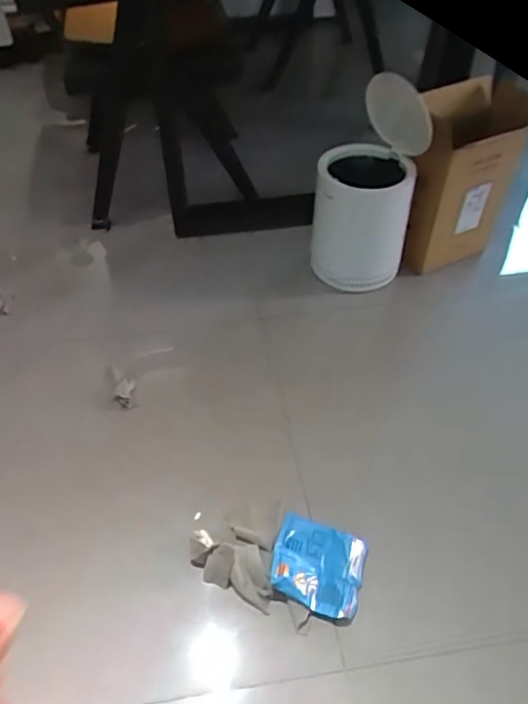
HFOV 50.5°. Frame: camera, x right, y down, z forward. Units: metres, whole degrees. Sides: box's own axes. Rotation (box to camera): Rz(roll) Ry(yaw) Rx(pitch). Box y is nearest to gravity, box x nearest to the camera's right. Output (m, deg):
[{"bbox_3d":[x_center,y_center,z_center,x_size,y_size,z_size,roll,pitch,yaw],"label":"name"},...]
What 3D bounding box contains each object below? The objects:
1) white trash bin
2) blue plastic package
[{"bbox_3d":[0.257,-0.411,1.389,0.235,0.482,0.251,8,47,10],"label":"white trash bin"},{"bbox_3d":[0.088,0.362,0.953,0.158,0.041,0.135,17,49,17],"label":"blue plastic package"}]

